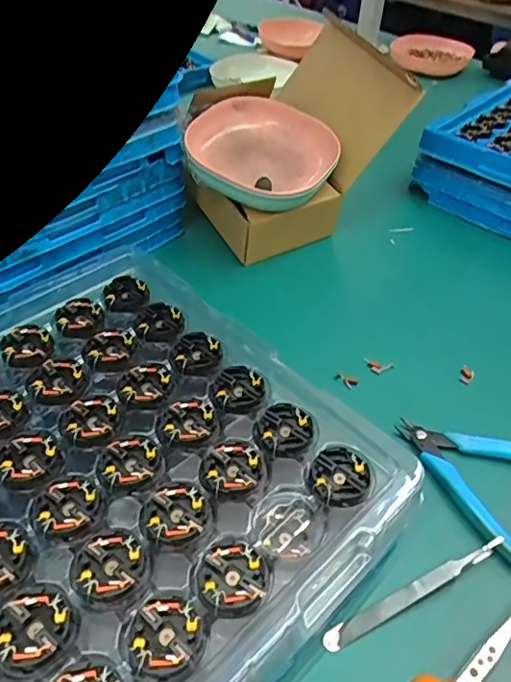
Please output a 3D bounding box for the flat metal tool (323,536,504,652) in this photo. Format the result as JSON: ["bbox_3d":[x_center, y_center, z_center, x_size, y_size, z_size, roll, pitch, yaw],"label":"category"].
[{"bbox_3d":[0.089,0.138,0.300,0.116,0.012,0.010,-18,48,-21],"label":"flat metal tool"}]

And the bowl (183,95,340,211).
[{"bbox_3d":[0.007,-0.183,0.525,0.140,0.050,0.134,18,46,16],"label":"bowl"}]

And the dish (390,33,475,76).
[{"bbox_3d":[0.326,-0.533,1.002,0.142,0.030,0.152,15,45,13],"label":"dish"}]

